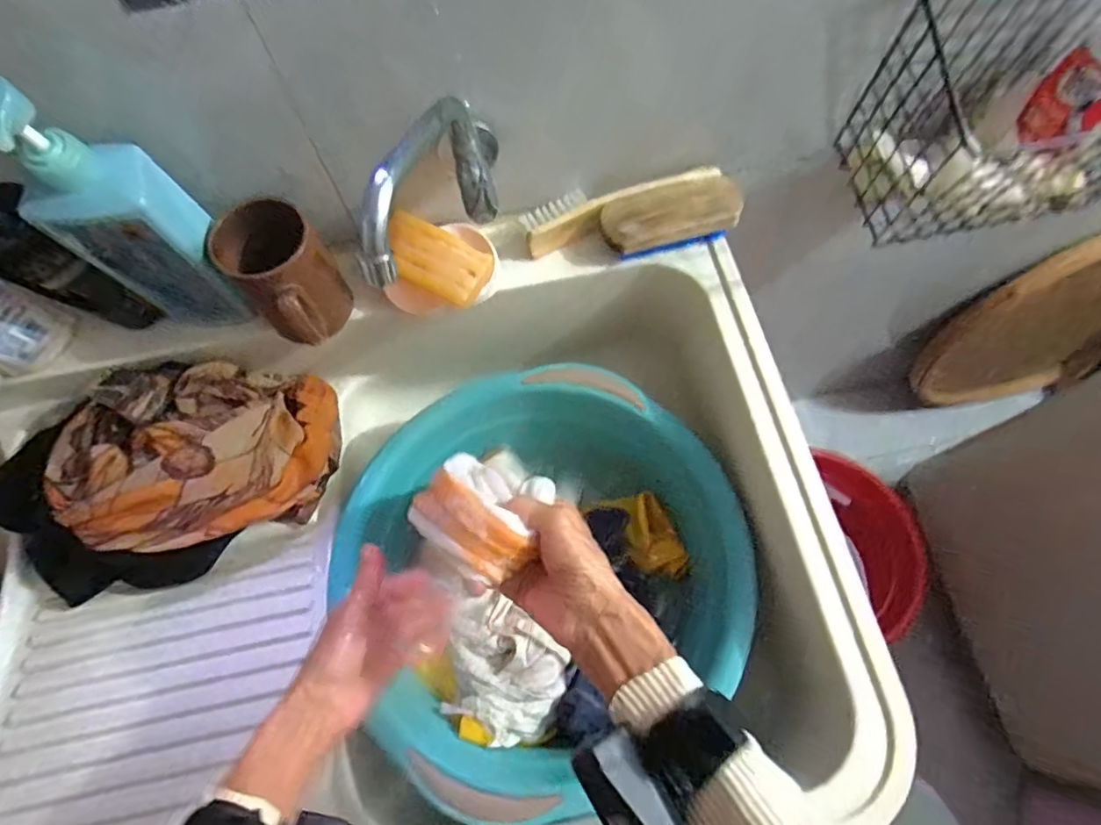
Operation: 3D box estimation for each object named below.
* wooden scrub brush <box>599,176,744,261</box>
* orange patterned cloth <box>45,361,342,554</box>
[{"bbox_3d":[0.117,-0.189,0.572,0.134,0.040,0.057,-11,68,-4],"label":"wooden scrub brush"},{"bbox_3d":[-0.332,0.037,0.551,0.227,0.088,0.174,-10,68,-4],"label":"orange patterned cloth"}]

